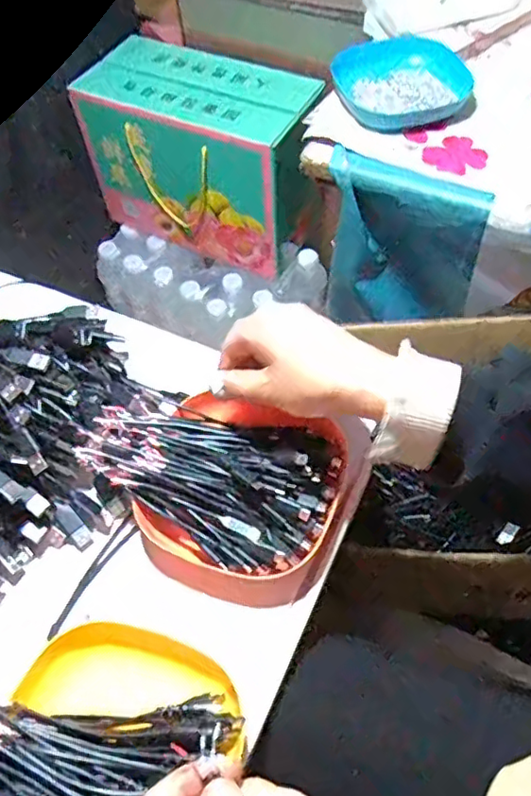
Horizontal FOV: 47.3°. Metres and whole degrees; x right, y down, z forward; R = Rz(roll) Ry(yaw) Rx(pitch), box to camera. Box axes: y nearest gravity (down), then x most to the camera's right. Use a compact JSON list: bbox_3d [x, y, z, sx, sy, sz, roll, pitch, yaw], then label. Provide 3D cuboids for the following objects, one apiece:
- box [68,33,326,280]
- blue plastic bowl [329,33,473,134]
[{"bbox_3d":[-0.089,-0.367,0.932,0.339,0.234,0.162,24,62,17],"label":"box"},{"bbox_3d":[0.149,-0.344,0.663,0.138,0.037,0.122,-17,59,-6],"label":"blue plastic bowl"}]

